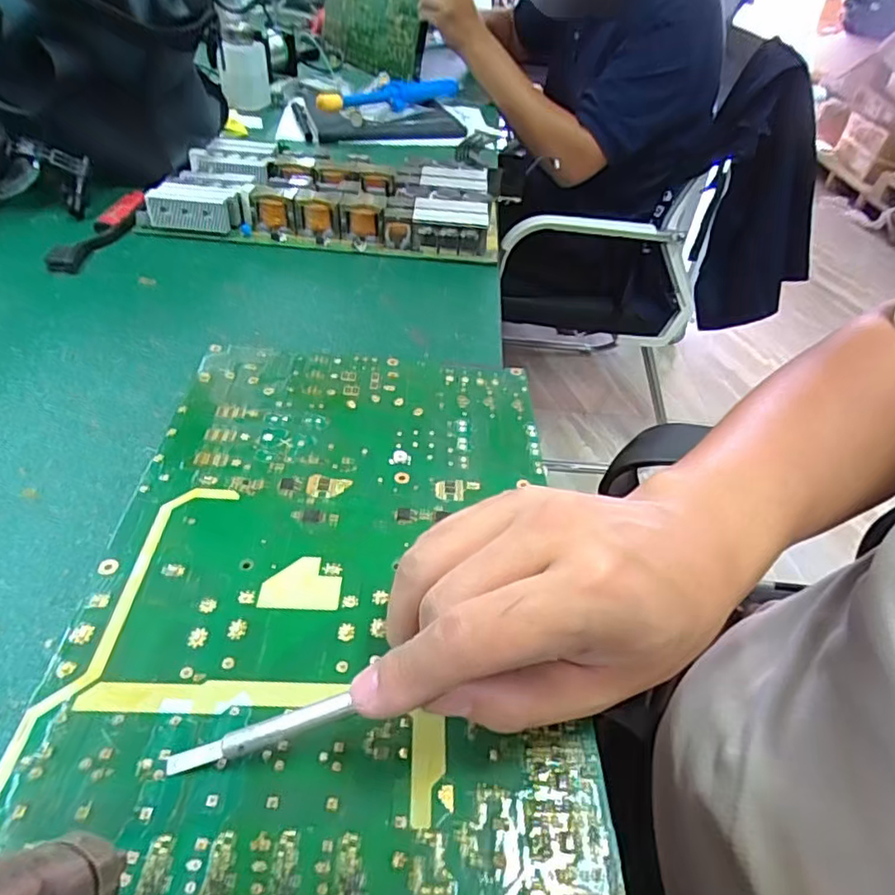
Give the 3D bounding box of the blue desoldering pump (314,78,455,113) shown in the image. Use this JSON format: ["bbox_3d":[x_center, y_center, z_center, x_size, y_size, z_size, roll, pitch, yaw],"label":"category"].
[{"bbox_3d":[-0.079,-0.505,0.861,0.037,0.034,0.280,32,48,26],"label":"blue desoldering pump"}]

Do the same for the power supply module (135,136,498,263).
[{"bbox_3d":[-0.112,-0.257,0.613,0.327,0.040,0.174,4,42,-2],"label":"power supply module"}]

